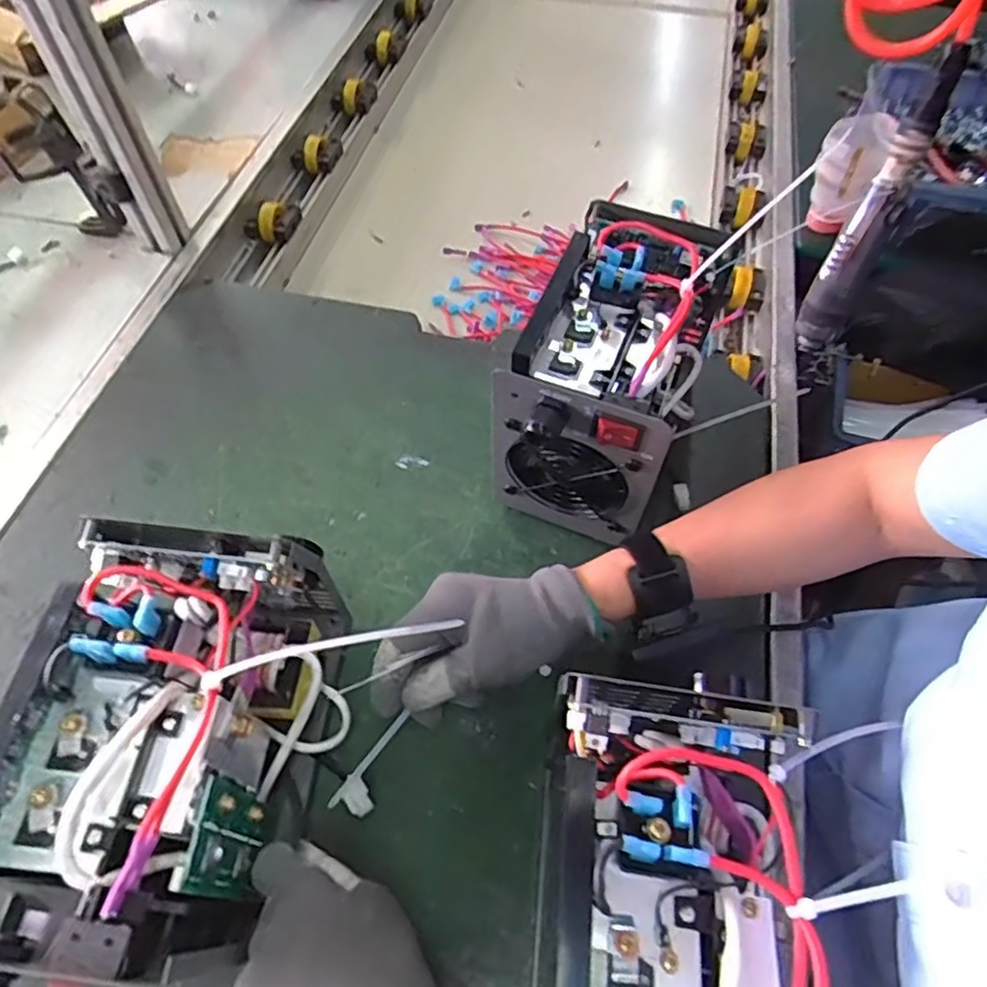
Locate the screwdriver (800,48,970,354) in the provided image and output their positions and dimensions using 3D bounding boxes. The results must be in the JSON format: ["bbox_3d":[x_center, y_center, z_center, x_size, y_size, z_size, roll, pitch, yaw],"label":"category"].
[{"bbox_3d":[0.308,-0.219,0.529,0.035,0.235,0.040,30,62,18],"label":"screwdriver"}]

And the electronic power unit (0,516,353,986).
[{"bbox_3d":[-0.167,0.139,0.354,0.116,0.148,0.218,7,58,4],"label":"electronic power unit"}]

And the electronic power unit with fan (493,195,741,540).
[{"bbox_3d":[0.085,-0.076,0.492,0.110,0.174,0.210,20,59,12],"label":"electronic power unit with fan"}]

